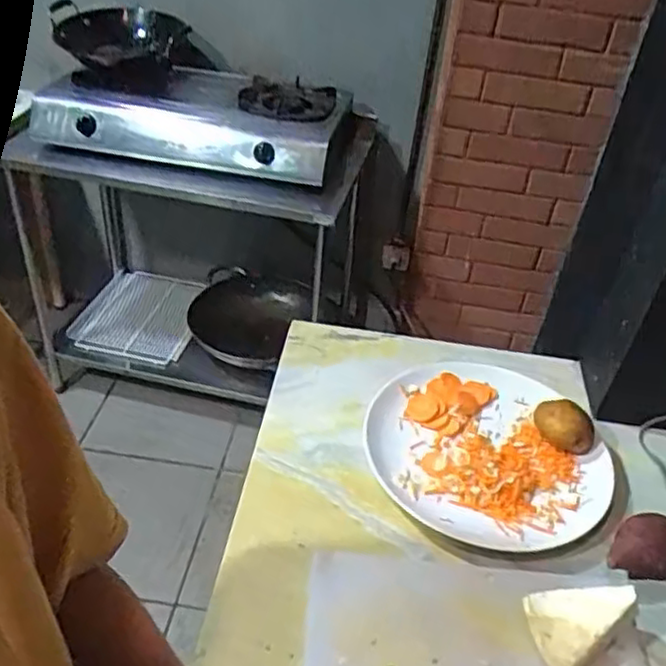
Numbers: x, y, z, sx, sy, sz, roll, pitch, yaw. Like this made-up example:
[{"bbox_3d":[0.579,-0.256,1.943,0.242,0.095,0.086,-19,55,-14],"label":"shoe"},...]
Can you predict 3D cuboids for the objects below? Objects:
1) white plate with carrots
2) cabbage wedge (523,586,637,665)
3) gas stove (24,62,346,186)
[{"bbox_3d":[0.174,0.121,0.771,0.255,0.048,0.252,4,39,-3],"label":"white plate with carrots"},{"bbox_3d":[0.204,0.244,0.594,0.077,0.062,0.066,-28,49,-35],"label":"cabbage wedge"},{"bbox_3d":[-0.330,-0.552,1.675,0.678,0.137,0.408,9,39,3],"label":"gas stove"}]

